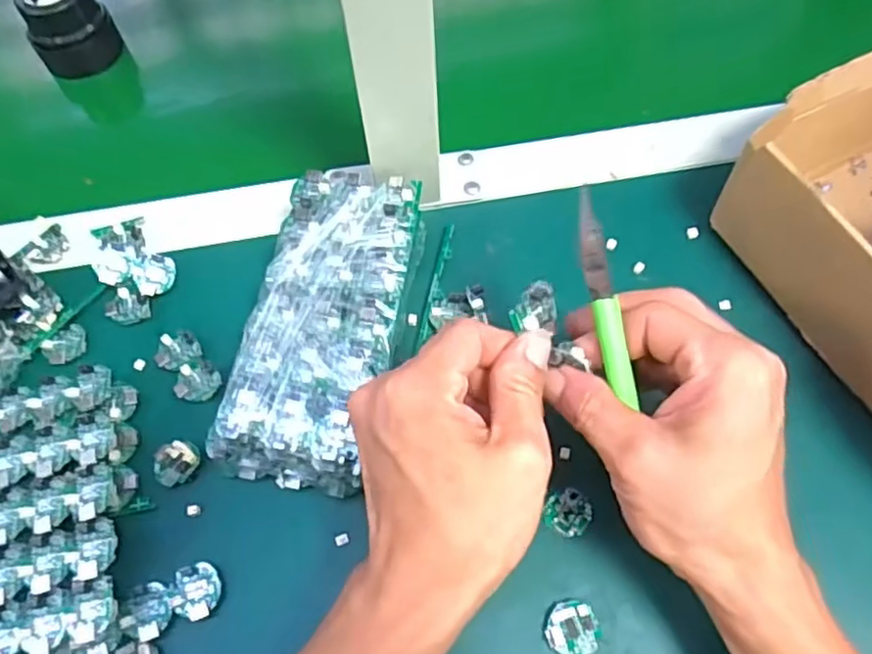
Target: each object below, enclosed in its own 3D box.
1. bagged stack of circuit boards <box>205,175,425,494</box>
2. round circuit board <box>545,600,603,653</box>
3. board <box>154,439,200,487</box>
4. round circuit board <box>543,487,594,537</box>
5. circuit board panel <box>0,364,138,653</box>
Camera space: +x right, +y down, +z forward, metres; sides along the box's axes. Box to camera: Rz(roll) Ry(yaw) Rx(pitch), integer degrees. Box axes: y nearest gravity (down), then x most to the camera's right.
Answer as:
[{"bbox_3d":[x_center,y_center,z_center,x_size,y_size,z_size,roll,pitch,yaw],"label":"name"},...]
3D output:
[{"bbox_3d":[-0.057,0.000,0.360,0.086,0.048,0.170,8,63,6],"label":"bagged stack of circuit boards"},{"bbox_3d":[0.063,0.140,0.308,0.024,0.006,0.024,-1,63,2],"label":"round circuit board"},{"bbox_3d":[-0.137,0.071,0.348,0.021,0.005,0.023,-1,63,2],"label":"board"},{"bbox_3d":[0.068,0.094,0.336,0.024,0.004,0.023,-1,63,2],"label":"round circuit board"},{"bbox_3d":[-0.192,0.088,0.329,0.072,0.024,0.139,-10,63,-3],"label":"circuit board panel"}]

